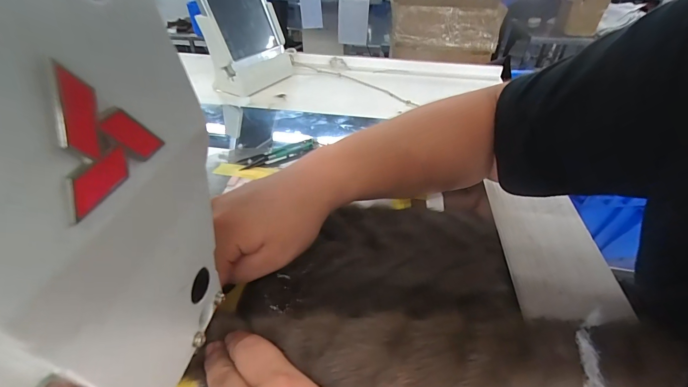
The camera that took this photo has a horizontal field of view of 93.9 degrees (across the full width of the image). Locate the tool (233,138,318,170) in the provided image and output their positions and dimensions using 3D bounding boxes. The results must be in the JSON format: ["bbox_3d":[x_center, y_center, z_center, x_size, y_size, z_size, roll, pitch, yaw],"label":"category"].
[{"bbox_3d":[-0.088,-0.052,0.441,0.108,0.010,0.024,-17,43,-20],"label":"tool"}]

